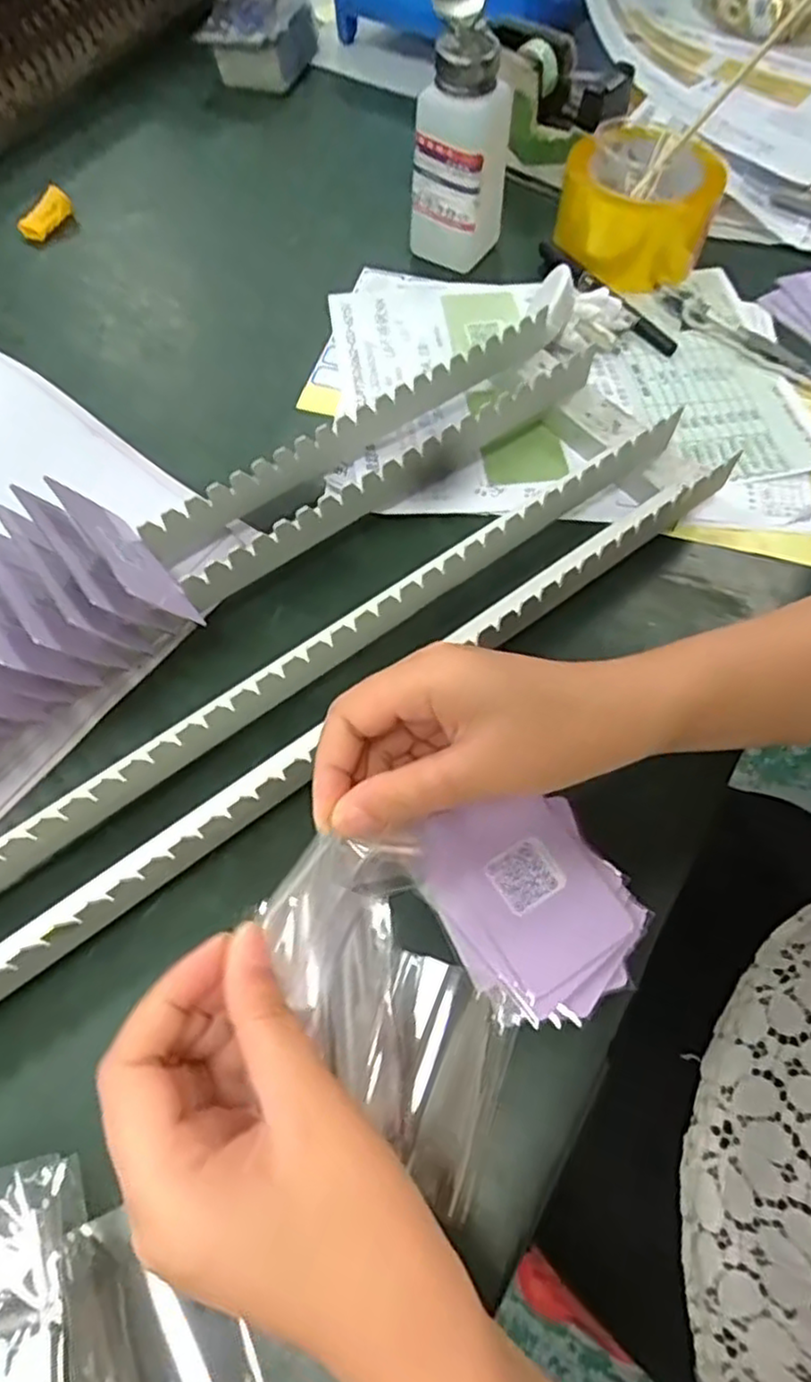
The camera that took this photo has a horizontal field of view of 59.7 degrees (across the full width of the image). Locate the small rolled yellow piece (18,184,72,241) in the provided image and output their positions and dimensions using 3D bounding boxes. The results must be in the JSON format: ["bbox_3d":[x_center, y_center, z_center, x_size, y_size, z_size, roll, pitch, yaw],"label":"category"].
[{"bbox_3d":[-0.278,-0.368,0.547,0.020,0.013,0.045,37,86,16],"label":"small rolled yellow piece"}]

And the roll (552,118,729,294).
[{"bbox_3d":[0.170,-0.352,0.522,0.100,0.084,0.100,0,64,-1],"label":"roll"}]

